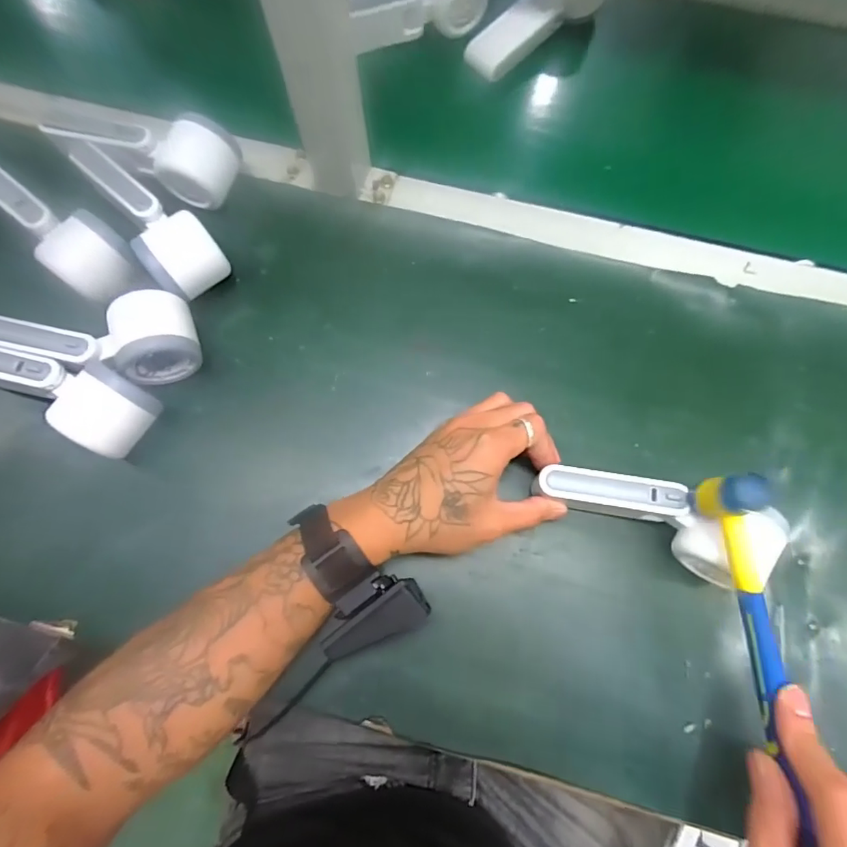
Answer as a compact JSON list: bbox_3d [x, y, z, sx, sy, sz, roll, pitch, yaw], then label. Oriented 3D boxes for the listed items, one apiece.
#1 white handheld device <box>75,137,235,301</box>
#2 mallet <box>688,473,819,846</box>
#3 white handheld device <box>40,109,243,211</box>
[{"bbox_3d":[-0.223,-0.168,0.416,0.056,0.061,0.163,-38,78,-10],"label":"white handheld device"},{"bbox_3d":[0.189,0.126,0.291,0.019,0.061,0.188,-3,77,-2],"label":"mallet"},{"bbox_3d":[-0.235,-0.239,0.425,0.151,0.049,0.065,19,75,4],"label":"white handheld device"}]

